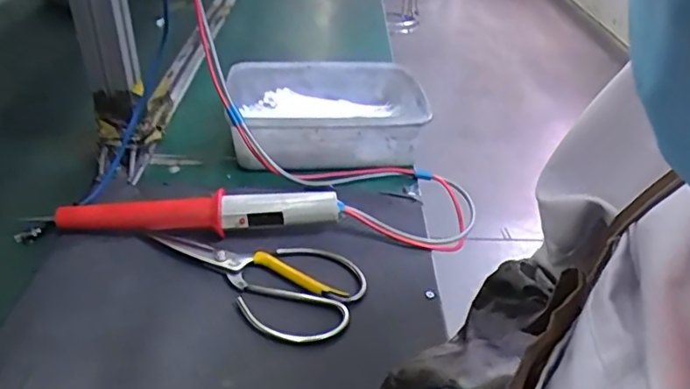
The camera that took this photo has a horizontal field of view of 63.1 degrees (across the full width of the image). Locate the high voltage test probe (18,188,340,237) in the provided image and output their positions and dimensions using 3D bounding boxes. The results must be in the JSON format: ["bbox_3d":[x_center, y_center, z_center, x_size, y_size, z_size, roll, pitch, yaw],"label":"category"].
[{"bbox_3d":[-0.140,0.019,0.511,0.262,0.038,0.029,1,35,-4],"label":"high voltage test probe"}]

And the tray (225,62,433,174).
[{"bbox_3d":[-0.023,-0.101,0.669,0.221,0.074,0.199,-3,35,-9],"label":"tray"}]

